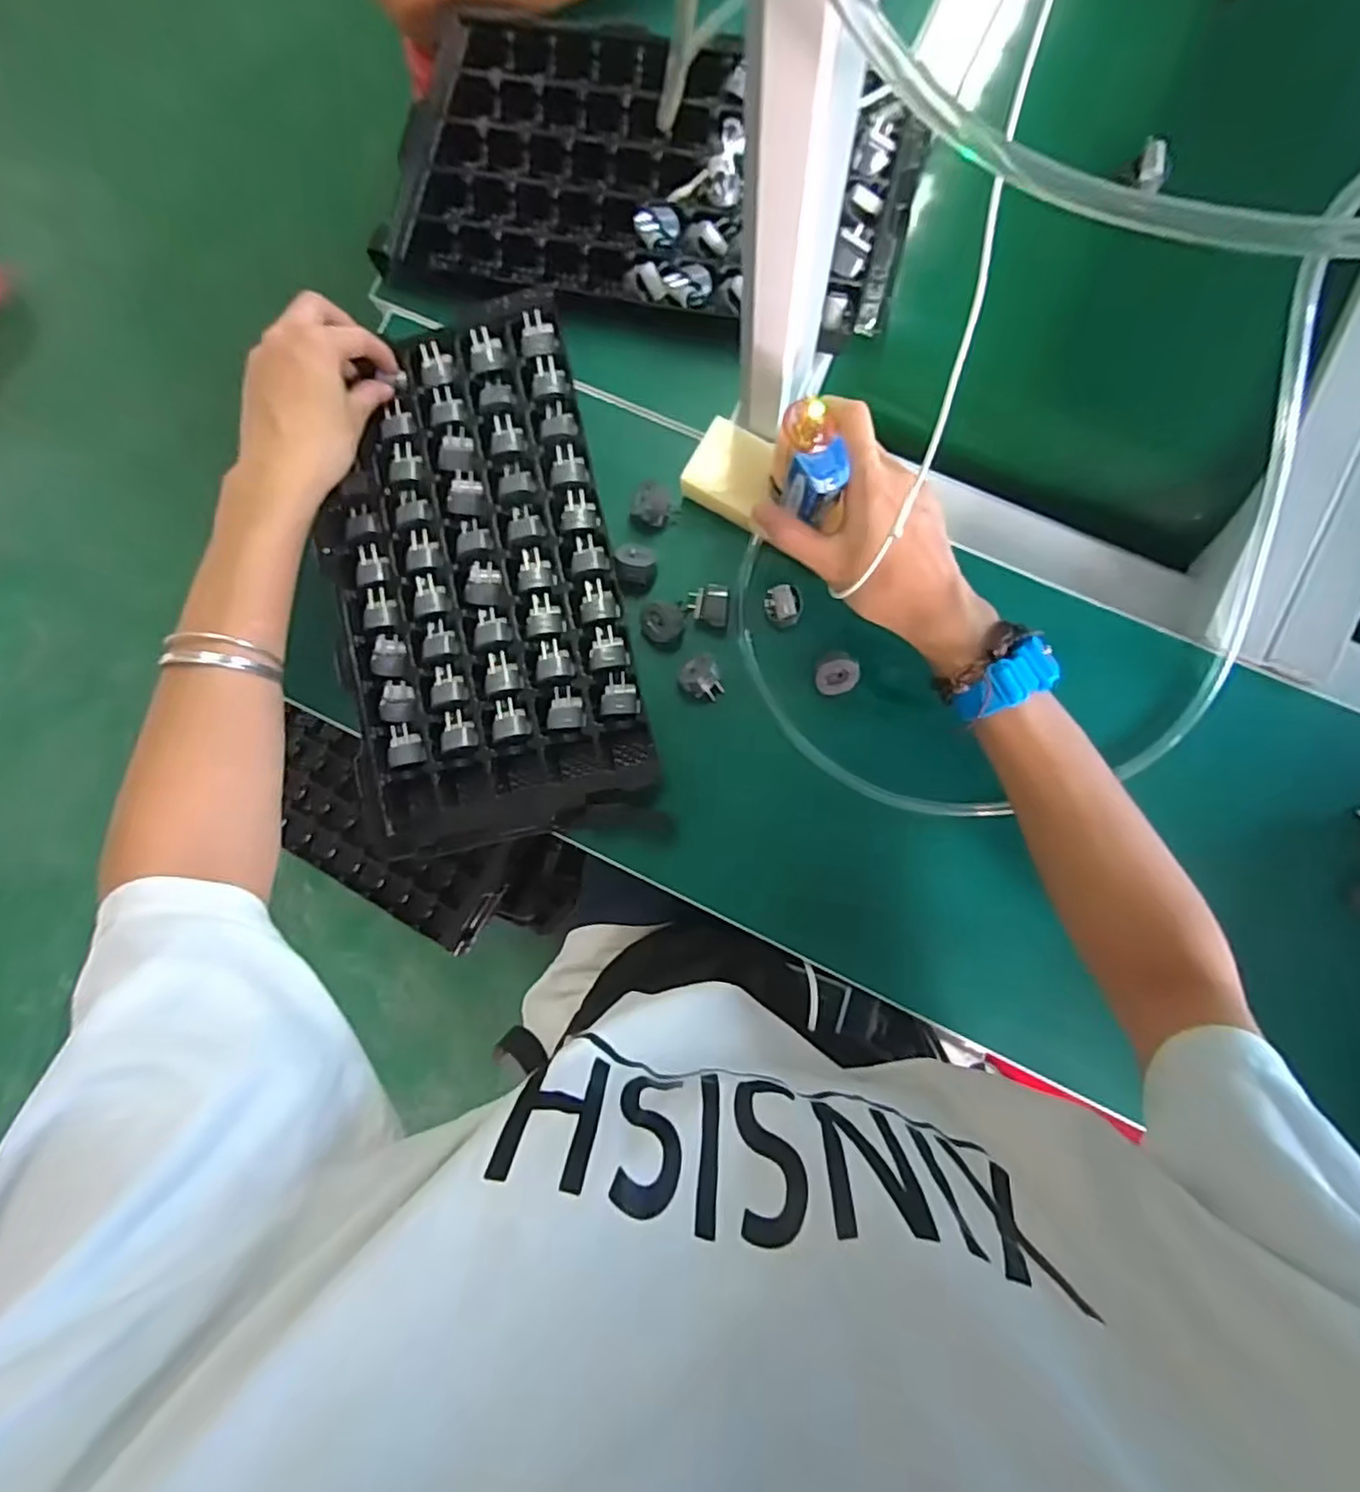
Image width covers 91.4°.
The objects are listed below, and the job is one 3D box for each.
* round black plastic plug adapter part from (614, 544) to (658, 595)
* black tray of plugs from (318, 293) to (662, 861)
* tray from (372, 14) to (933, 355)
[{"bbox_3d":[-0.029,-0.121,0.453,0.027,0.026,0.031,-7,85,5],"label":"round black plastic plug adapter part"},{"bbox_3d":[-0.142,-0.114,0.458,0.194,0.033,0.347,-13,87,2],"label":"black tray of plugs"},{"bbox_3d":[-0.023,-0.390,0.452,0.356,0.029,0.198,17,87,7],"label":"tray"}]

